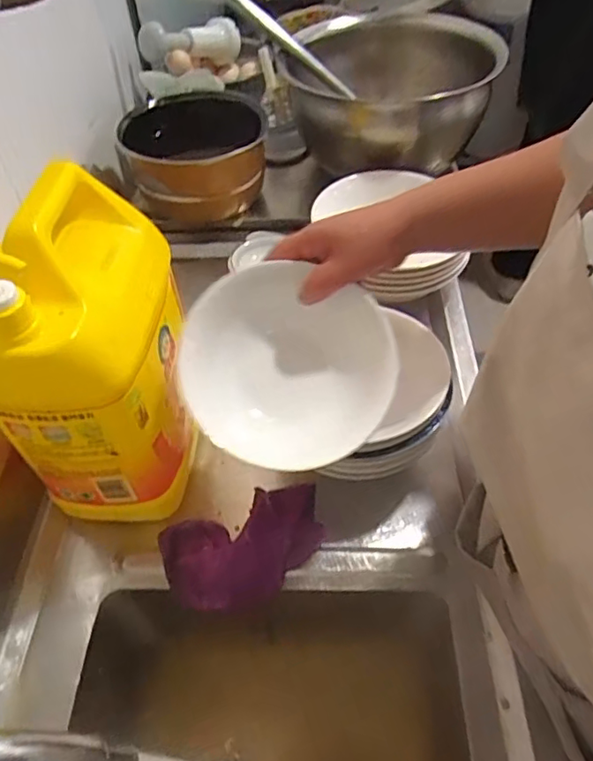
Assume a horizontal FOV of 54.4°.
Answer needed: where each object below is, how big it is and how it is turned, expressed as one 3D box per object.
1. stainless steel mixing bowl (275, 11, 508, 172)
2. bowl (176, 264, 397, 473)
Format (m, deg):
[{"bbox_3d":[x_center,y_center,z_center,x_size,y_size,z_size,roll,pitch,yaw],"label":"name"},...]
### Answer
[{"bbox_3d":[0.123,-0.406,0.814,0.297,0.139,0.291,-1,50,2],"label":"stainless steel mixing bowl"},{"bbox_3d":[-0.007,-0.016,0.483,0.184,0.060,0.184,5,61,-10],"label":"bowl"}]

